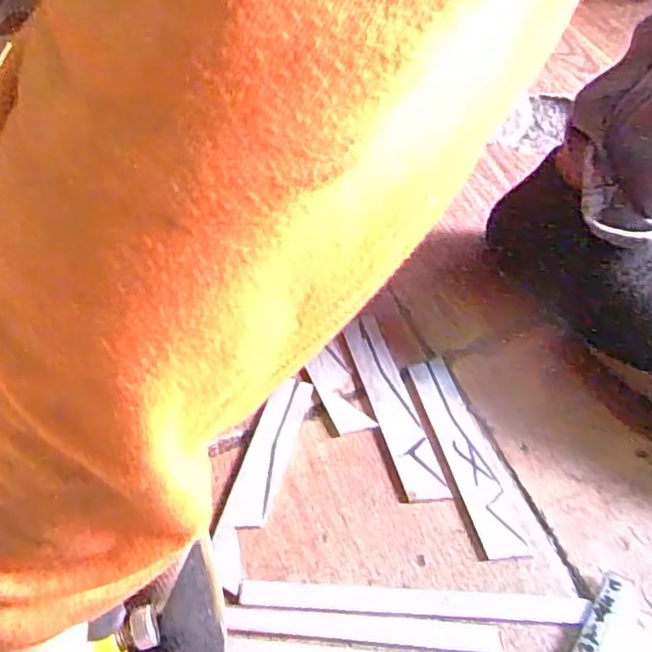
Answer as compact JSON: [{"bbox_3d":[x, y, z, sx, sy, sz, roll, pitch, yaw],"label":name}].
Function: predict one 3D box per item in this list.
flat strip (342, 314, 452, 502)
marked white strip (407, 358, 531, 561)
[{"bbox_3d":[0.041,0.049,0.427,0.026,0.004,0.131,-16,58,-6],"label":"flat strip"},{"bbox_3d":[0.084,0.076,0.408,0.026,0.005,0.130,-16,56,-5],"label":"marked white strip"}]

